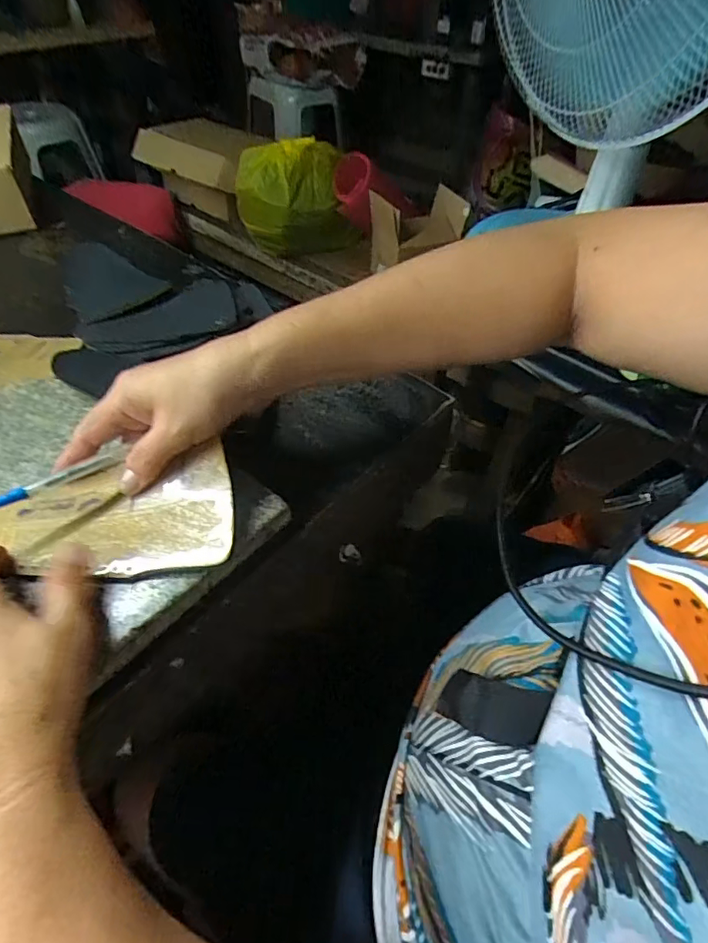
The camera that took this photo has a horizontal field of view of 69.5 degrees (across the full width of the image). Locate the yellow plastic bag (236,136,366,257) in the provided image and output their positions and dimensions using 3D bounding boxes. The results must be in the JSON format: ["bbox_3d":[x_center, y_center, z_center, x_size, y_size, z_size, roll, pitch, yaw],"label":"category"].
[{"bbox_3d":[-0.132,-0.607,1.145,0.250,0.201,0.207,-12,51,-11],"label":"yellow plastic bag"}]

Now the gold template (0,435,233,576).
[{"bbox_3d":[-0.154,0.027,0.308,0.159,0.015,0.076,-8,58,-1],"label":"gold template"}]

